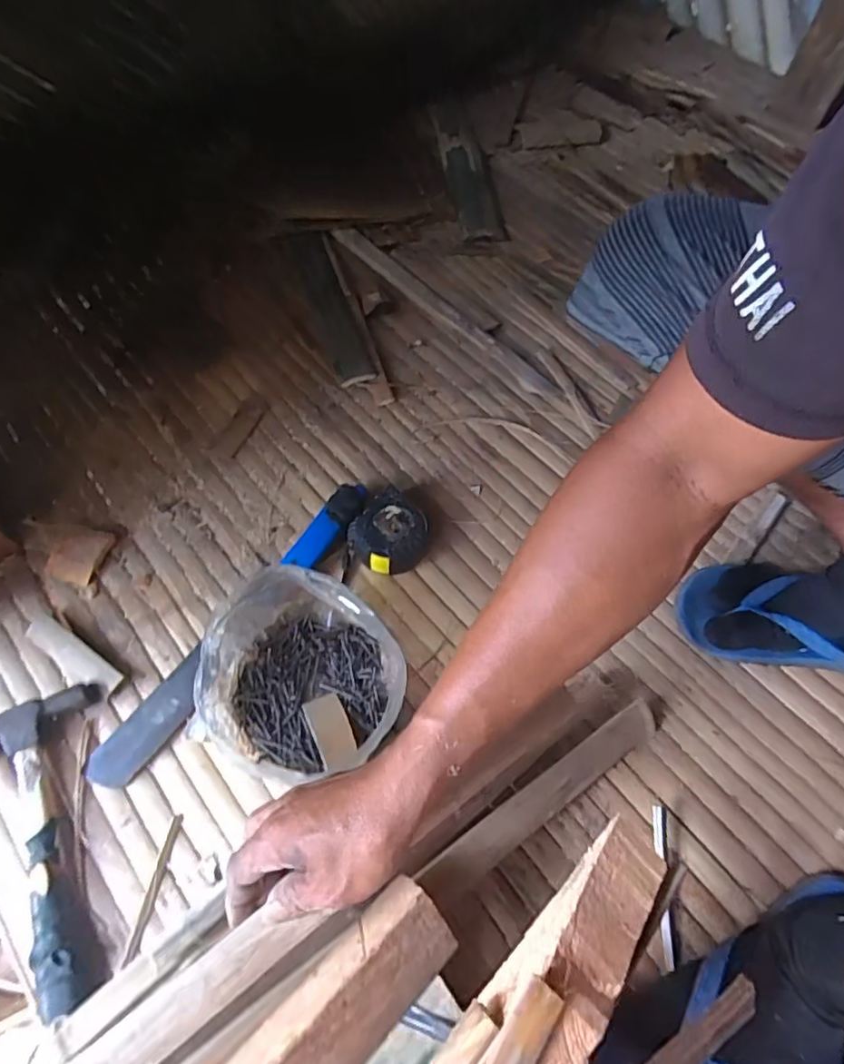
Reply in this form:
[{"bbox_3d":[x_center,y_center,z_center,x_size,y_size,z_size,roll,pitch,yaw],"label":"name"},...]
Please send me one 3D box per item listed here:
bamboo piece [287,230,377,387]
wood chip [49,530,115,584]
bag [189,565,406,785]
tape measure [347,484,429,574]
[{"bbox_3d":[-0.131,-0.322,0.806,0.056,0.019,0.306,-15,61,-12],"label":"bamboo piece"},{"bbox_3d":[-0.351,0.025,0.589,0.051,0.017,0.054,8,59,1],"label":"wood chip"},{"bbox_3d":[-0.106,0.131,0.492,0.167,0.106,0.152,28,62,13],"label":"bag"},{"bbox_3d":[-0.034,0.003,0.606,0.075,0.043,0.076,1,59,-3],"label":"tape measure"}]

